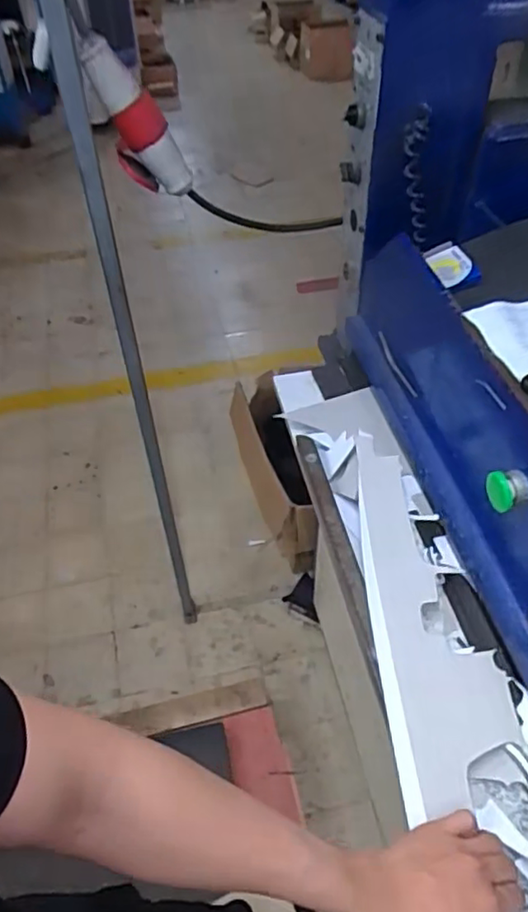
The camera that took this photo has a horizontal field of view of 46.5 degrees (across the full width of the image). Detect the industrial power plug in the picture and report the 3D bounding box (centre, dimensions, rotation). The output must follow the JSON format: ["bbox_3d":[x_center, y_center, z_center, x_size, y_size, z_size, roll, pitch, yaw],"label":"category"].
[{"bbox_3d":[-0.189,-0.481,0.890,0.086,0.235,0.087,-31,48,4],"label":"industrial power plug"}]

